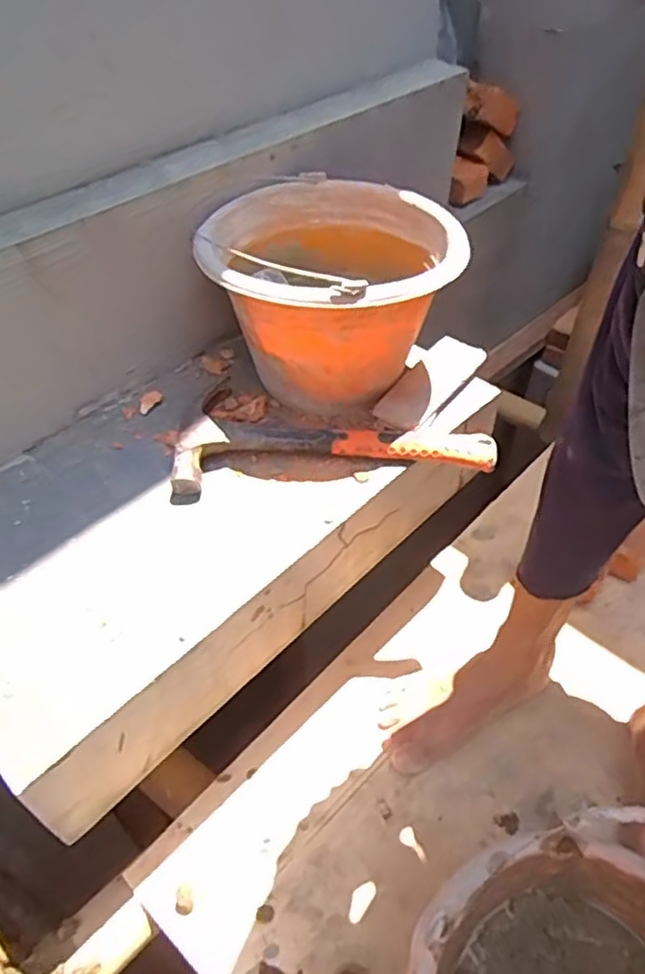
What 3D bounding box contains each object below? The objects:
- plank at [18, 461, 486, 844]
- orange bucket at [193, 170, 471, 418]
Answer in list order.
[{"bbox_3d":[-0.024,0.105,0.629,0.525,0.118,0.033,-36,56,-27],"label":"plank"},{"bbox_3d":[0.010,-0.193,0.712,0.241,0.176,0.234,-1,47,1],"label":"orange bucket"}]

